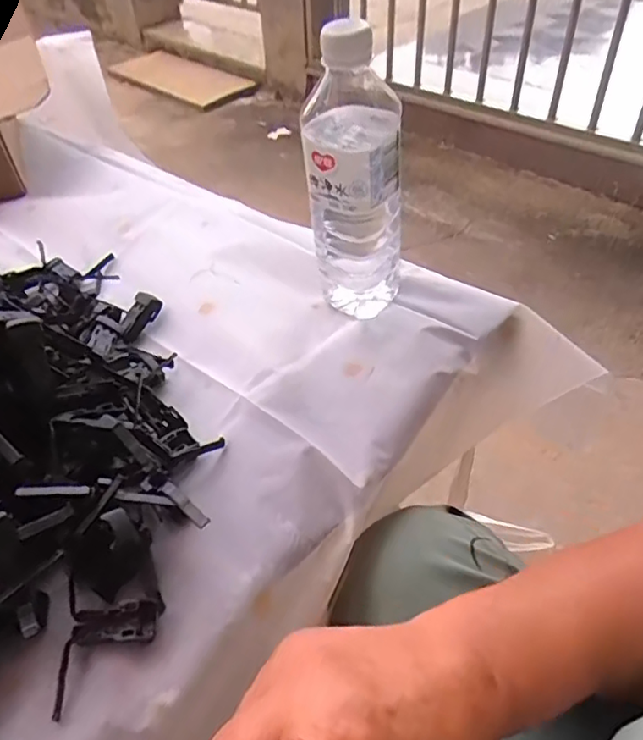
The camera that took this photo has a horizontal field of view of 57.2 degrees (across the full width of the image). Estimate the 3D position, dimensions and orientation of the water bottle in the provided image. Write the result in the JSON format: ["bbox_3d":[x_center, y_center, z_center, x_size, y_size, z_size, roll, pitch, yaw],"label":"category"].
[{"bbox_3d":[0.026,-0.138,0.426,0.071,0.194,0.071,2,49,4],"label":"water bottle"}]

